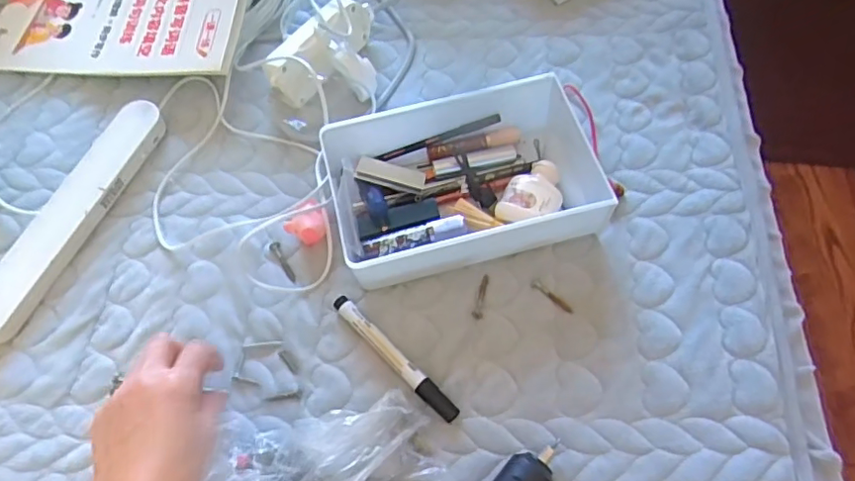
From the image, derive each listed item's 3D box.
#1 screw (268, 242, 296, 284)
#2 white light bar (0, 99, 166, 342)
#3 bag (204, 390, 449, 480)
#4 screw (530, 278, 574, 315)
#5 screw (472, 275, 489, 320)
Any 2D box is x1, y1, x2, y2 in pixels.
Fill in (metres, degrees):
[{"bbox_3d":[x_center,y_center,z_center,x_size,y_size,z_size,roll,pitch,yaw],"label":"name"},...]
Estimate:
[{"bbox_3d":[-0.129,0.019,0.515,0.010,0.004,0.045,-33,71,-14],"label":"screw"},{"bbox_3d":[-0.327,-0.027,0.521,0.040,0.029,0.249,21,66,7],"label":"white light bar"},{"bbox_3d":[-0.070,0.159,0.400,0.157,0.056,0.090,-5,66,-5],"label":"bag"},{"bbox_3d":[0.107,0.048,0.488,0.042,0.007,0.010,37,71,14],"label":"screw"},{"bbox_3d":[0.047,0.048,0.490,0.009,0.004,0.041,14,67,5],"label":"screw"}]

